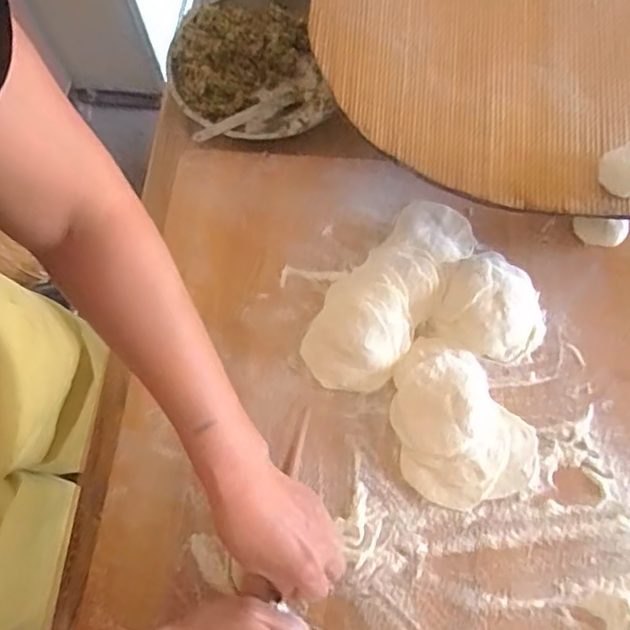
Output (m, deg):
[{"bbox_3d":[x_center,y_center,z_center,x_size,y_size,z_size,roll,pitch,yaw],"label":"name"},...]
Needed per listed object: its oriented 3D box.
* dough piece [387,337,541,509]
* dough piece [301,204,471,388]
[{"bbox_3d":[0.126,0.097,0.569,0.116,0.032,0.156,-27,71,-7],"label":"dough piece"},{"bbox_3d":[0.075,-0.028,0.618,0.092,0.034,0.225,32,74,13],"label":"dough piece"}]

